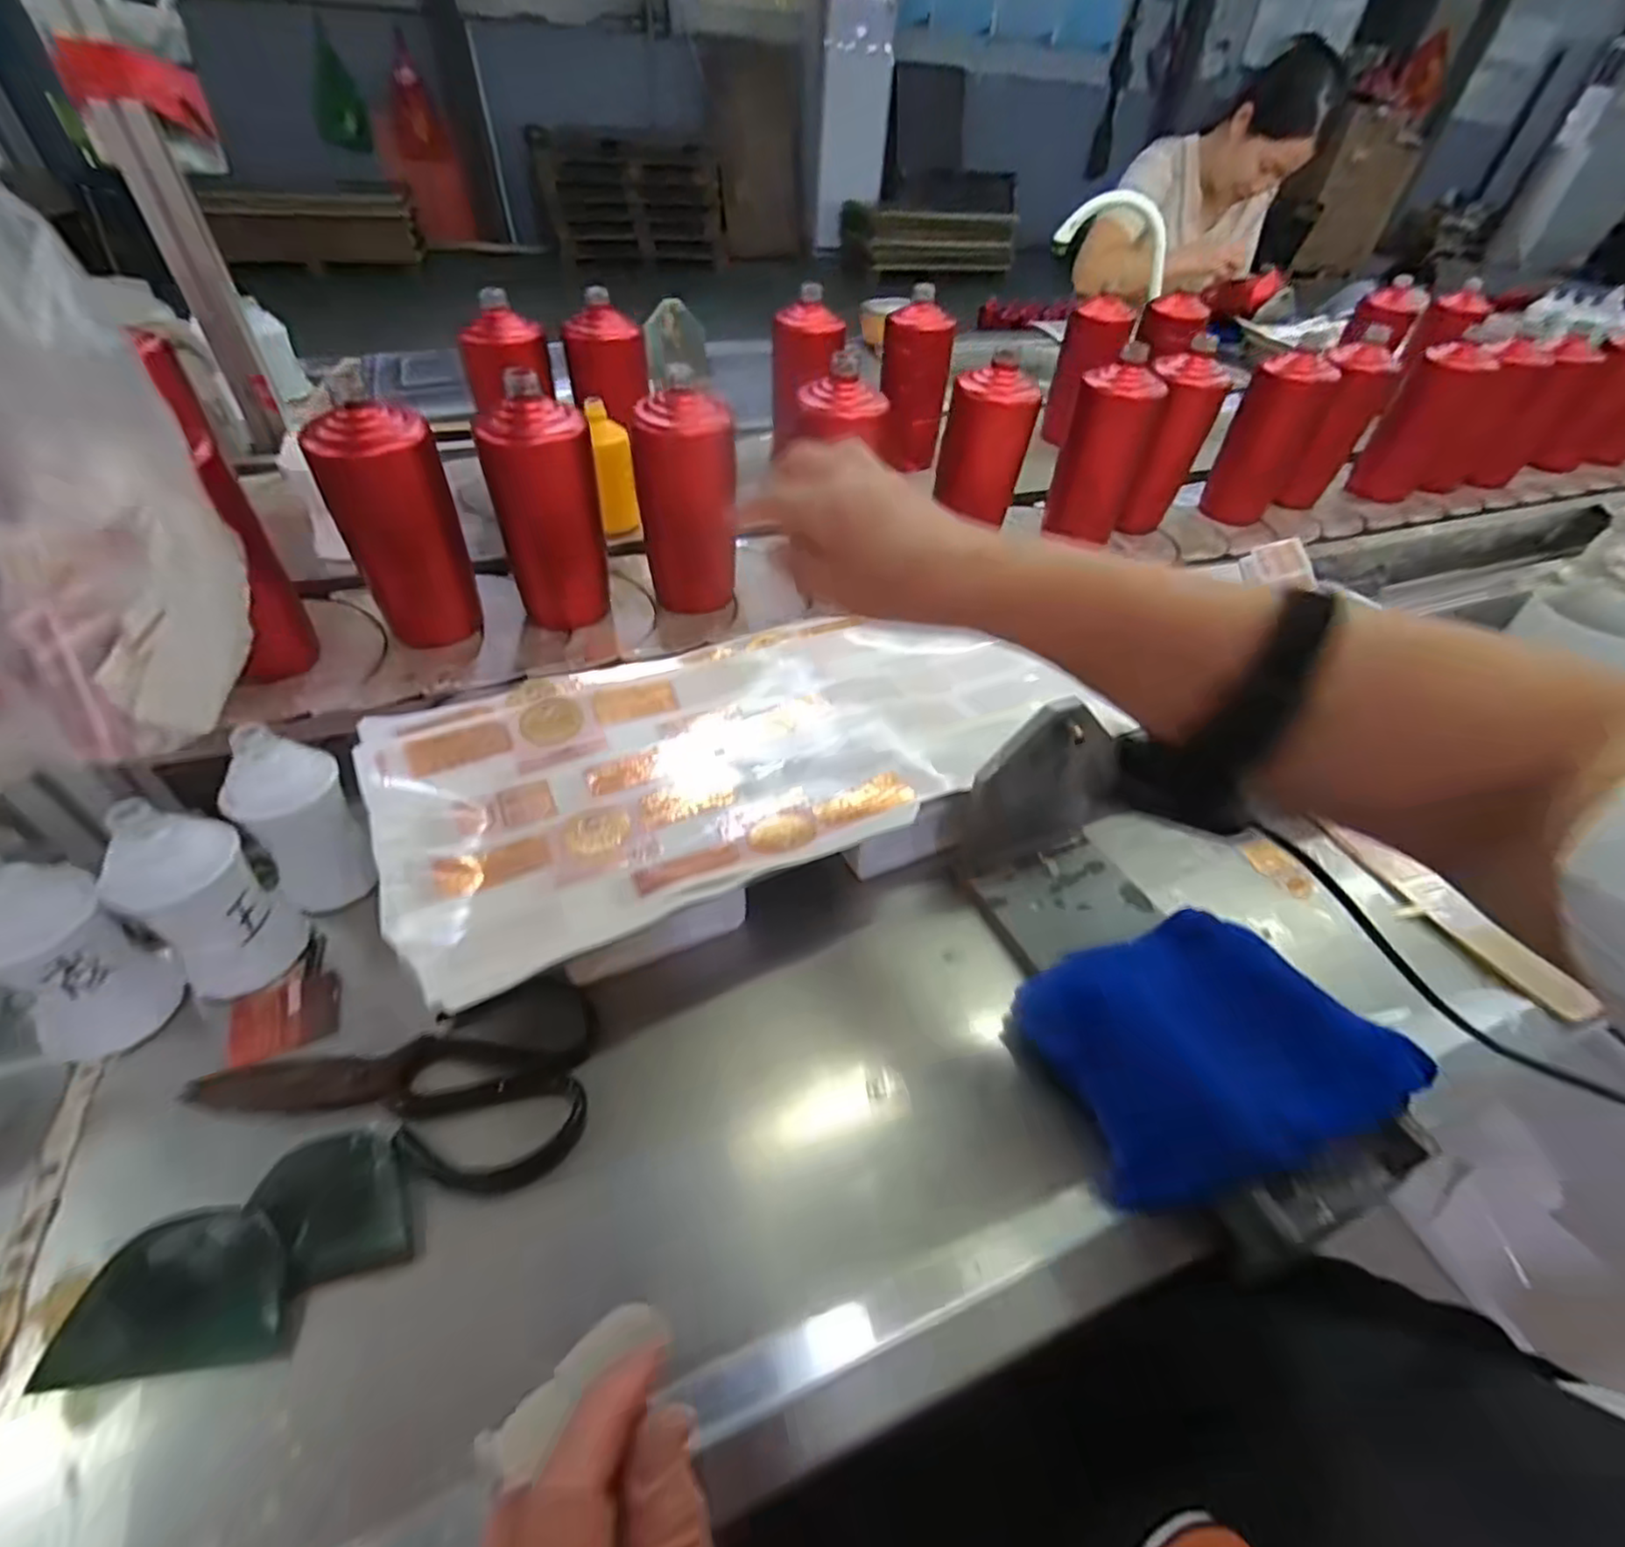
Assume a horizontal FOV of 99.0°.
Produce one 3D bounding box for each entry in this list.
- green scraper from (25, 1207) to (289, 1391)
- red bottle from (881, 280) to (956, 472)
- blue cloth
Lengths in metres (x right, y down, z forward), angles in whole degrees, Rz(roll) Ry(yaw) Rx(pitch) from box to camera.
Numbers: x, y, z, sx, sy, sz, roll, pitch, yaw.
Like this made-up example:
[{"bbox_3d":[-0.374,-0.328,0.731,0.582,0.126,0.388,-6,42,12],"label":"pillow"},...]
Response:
[{"bbox_3d":[-0.262,0.214,0.291,0.088,0.011,0.055,-2,45,-7],"label":"green scraper"},{"bbox_3d":[0.125,-0.480,0.859,0.083,0.176,0.075,6,45,2],"label":"red bottle"},{"bbox_3d":[0.210,0.138,0.361,0.173,0.057,0.121,-11,47,-16],"label":"blue cloth"}]

